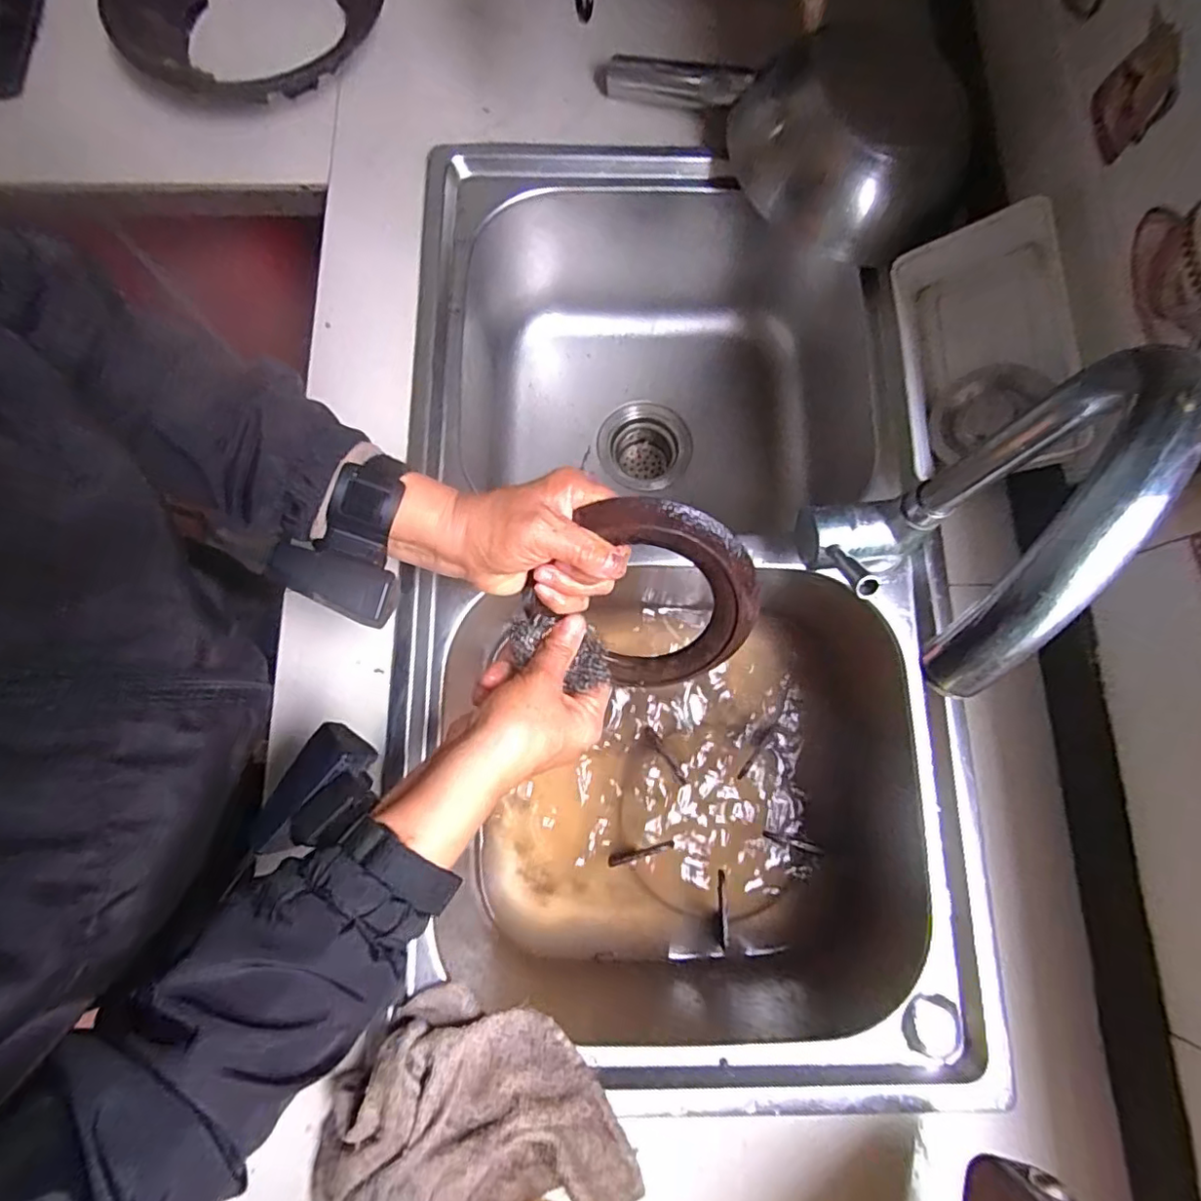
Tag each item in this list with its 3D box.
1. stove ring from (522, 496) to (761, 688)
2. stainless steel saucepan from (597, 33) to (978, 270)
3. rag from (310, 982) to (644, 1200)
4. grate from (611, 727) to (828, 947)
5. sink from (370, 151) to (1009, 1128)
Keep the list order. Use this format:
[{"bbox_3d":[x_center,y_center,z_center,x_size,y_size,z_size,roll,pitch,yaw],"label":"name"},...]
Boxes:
[{"bbox_3d":[0.034,0.001,0.393,0.137,0.137,0.012,29,35,-15],"label":"stove ring"},{"bbox_3d":[0.158,-0.437,0.537,0.339,0.093,0.142,39,80,7],"label":"stainless steel saucepan"},{"bbox_3d":[-0.075,0.338,0.379,0.189,0.051,0.136,12,78,2],"label":"rag"},{"bbox_3d":[0.106,0.203,0.581,0.182,0.043,0.191,39,80,7],"label":"grate"},{"bbox_3d":[0.064,-0.019,0.574,0.438,0.207,0.754,1,78,0],"label":"sink"}]

